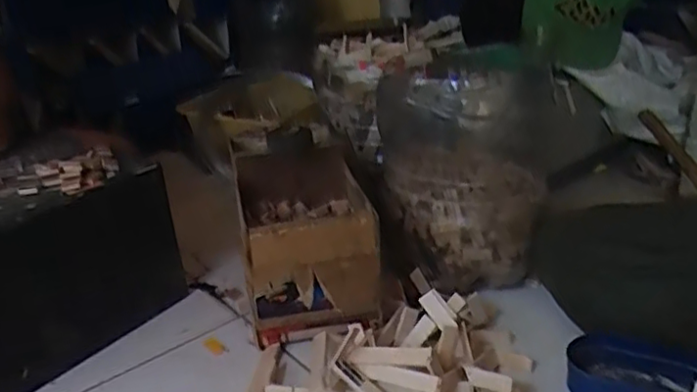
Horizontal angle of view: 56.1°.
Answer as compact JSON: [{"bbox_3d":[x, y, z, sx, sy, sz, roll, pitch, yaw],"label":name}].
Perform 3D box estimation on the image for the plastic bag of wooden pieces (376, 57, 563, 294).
[{"bbox_3d":[0.146,-0.036,0.868,0.220,0.281,0.139,0,26,7],"label":"plastic bag of wooden pieces"}]

